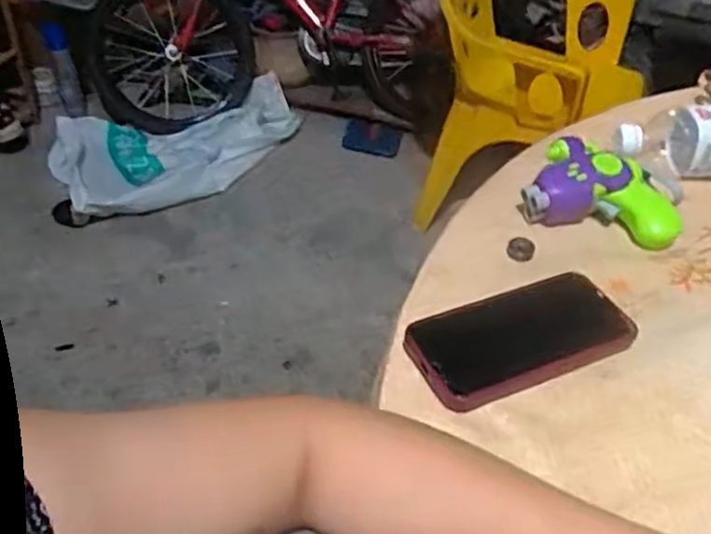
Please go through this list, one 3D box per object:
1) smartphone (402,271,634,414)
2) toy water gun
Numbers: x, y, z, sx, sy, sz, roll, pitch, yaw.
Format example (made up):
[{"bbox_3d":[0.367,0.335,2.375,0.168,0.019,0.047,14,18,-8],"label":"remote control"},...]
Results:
[{"bbox_3d":[0.119,0.052,0.503,0.163,0.019,0.079,-17,45,-19],"label":"smartphone"},{"bbox_3d":[0.219,-0.069,0.603,0.129,0.047,0.085,16,44,15],"label":"toy water gun"}]

